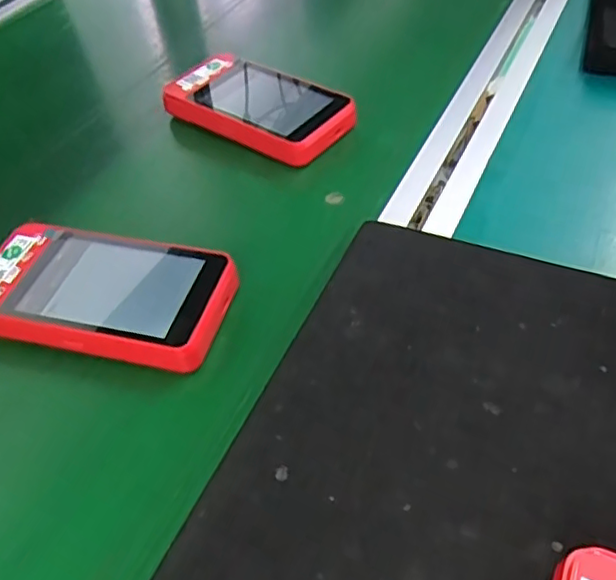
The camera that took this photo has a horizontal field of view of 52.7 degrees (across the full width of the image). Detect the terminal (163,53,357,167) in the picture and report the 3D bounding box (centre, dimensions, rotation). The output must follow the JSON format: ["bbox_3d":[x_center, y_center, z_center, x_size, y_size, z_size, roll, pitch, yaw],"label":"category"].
[{"bbox_3d":[-0.031,-0.118,0.399,0.119,0.021,0.062,27,54,28],"label":"terminal"}]

